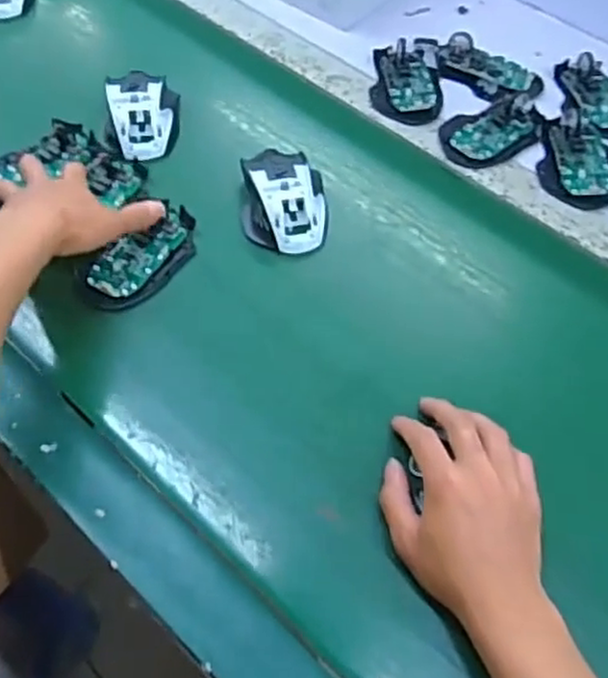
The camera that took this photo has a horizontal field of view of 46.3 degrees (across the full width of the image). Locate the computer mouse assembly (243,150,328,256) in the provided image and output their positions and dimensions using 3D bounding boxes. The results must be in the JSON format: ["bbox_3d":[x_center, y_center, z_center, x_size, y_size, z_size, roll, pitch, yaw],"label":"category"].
[{"bbox_3d":[-0.017,-0.125,0.619,0.072,0.032,0.102,-4,55,-5],"label":"computer mouse assembly"}]

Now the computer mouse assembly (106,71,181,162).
[{"bbox_3d":[-0.150,-0.212,0.674,0.071,0.036,0.094,-8,56,-7],"label":"computer mouse assembly"}]

